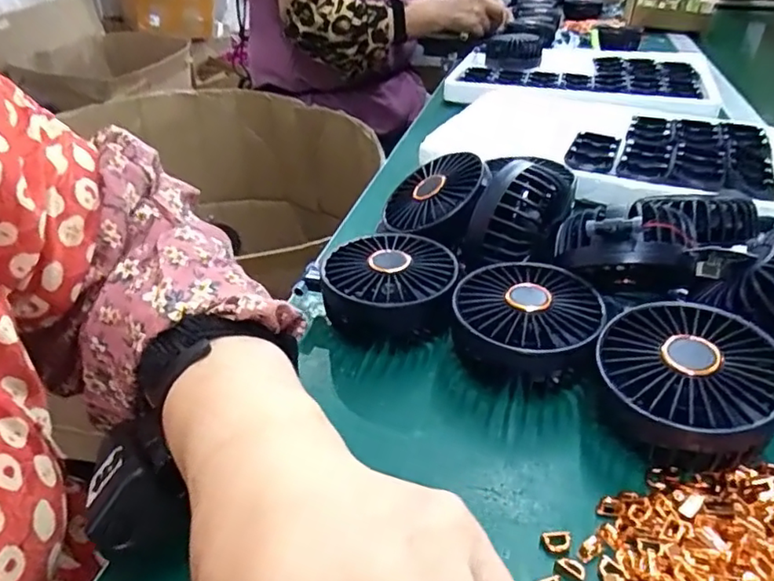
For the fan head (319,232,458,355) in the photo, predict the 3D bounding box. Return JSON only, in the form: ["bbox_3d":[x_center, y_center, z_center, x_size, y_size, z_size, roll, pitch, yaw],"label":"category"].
[{"bbox_3d":[0.000,-0.002,0.391,0.083,0.045,0.082,0,32,-4],"label":"fan head"}]

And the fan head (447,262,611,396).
[{"bbox_3d":[0.082,0.021,0.353,0.081,0.044,0.088,17,35,23],"label":"fan head"}]

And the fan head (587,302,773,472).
[{"bbox_3d":[0.149,0.046,0.302,0.081,0.047,0.083,19,36,26],"label":"fan head"}]

